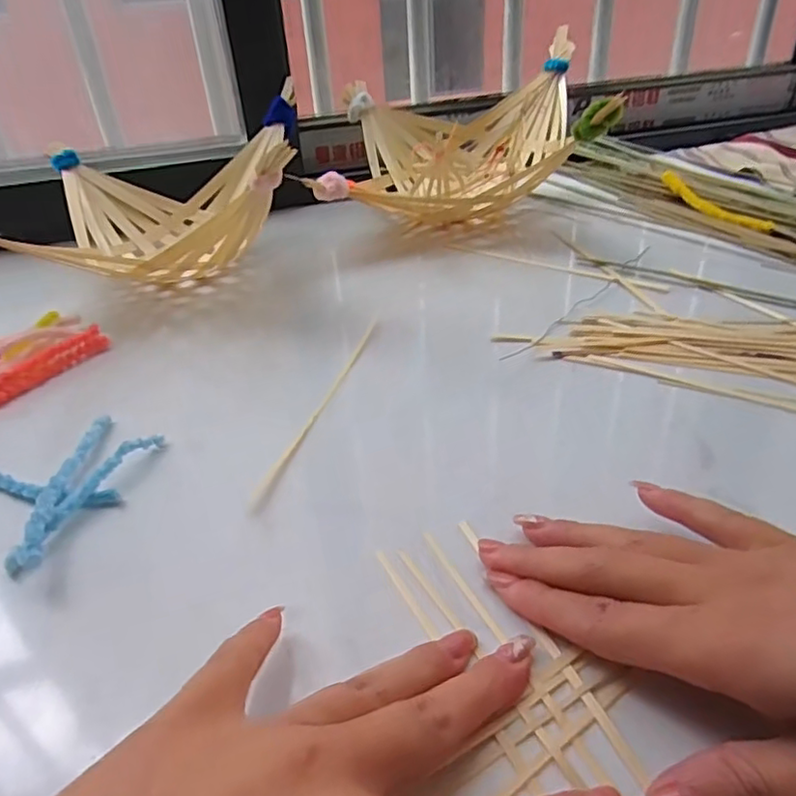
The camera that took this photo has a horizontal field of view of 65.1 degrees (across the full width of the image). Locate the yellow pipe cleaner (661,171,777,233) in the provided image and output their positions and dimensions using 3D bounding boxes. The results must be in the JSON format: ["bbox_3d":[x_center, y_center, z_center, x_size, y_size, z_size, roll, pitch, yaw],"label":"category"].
[{"bbox_3d":[0.249,-0.156,0.501,0.017,0.020,0.113,-16,38,-16],"label":"yellow pipe cleaner"}]

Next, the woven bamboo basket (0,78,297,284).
[{"bbox_3d":[-0.169,-0.138,0.449,0.191,0.097,0.195,-7,36,-4],"label":"woven bamboo basket"}]

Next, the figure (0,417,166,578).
[{"bbox_3d":[-0.139,0.038,0.278,0.073,0.021,0.087,-28,42,-29],"label":"figure"}]

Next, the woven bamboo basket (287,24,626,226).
[{"bbox_3d":[0.048,-0.208,0.526,0.213,0.102,0.186,-2,36,3],"label":"woven bamboo basket"}]

